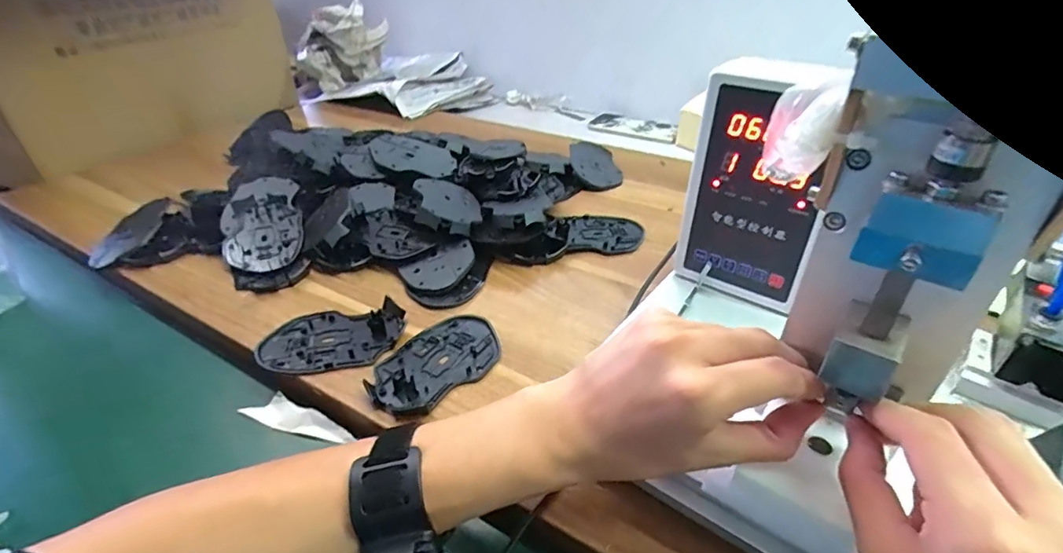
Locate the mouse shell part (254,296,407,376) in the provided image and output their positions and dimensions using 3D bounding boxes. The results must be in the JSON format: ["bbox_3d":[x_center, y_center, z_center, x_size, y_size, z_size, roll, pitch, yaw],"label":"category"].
[{"bbox_3d":[-0.166,0.049,0.418,0.114,0.011,0.070,-5,35,-5],"label":"mouse shell part"}]

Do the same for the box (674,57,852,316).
[{"bbox_3d":[0.172,-0.065,0.388,0.102,0.180,0.035,28,44,34],"label":"box"}]

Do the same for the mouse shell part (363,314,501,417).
[{"bbox_3d":[-0.074,0.065,0.397,0.070,0.009,0.114,25,43,32],"label":"mouse shell part"}]

